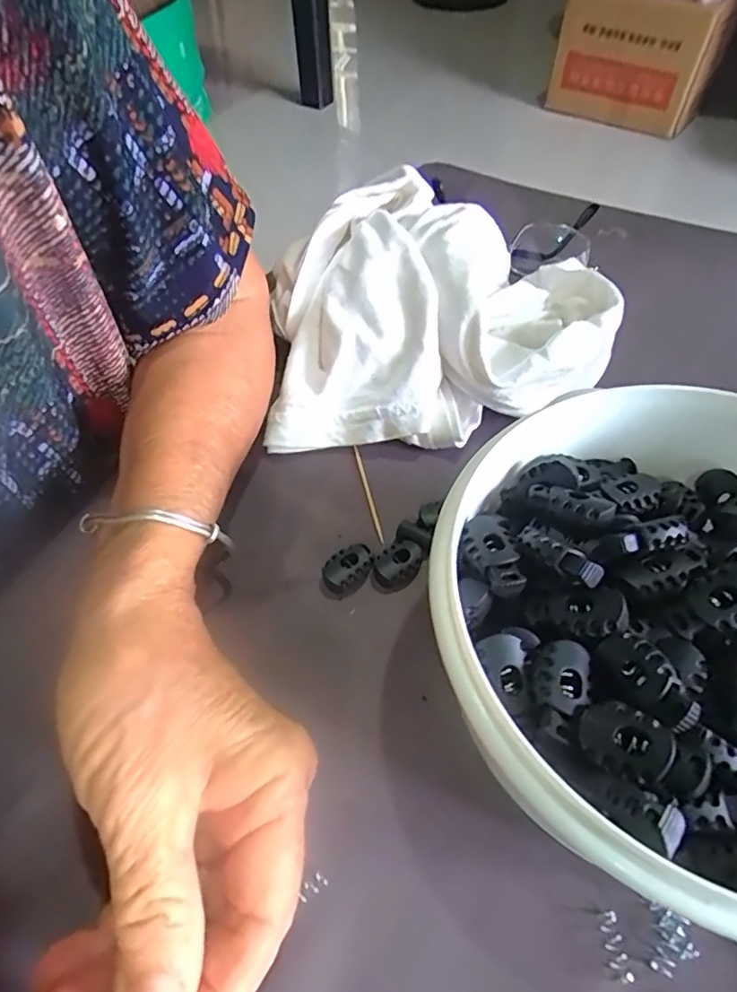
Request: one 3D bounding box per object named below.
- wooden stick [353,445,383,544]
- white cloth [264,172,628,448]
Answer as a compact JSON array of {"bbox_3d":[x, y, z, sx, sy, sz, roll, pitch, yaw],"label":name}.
[{"bbox_3d":[-0.001,-0.002,0.276,0.004,0.004,0.058,-12,54,-5],"label":"wooden stick"},{"bbox_3d":[0.039,-0.102,0.303,0.183,0.069,0.144,-1,54,3],"label":"white cloth"}]

